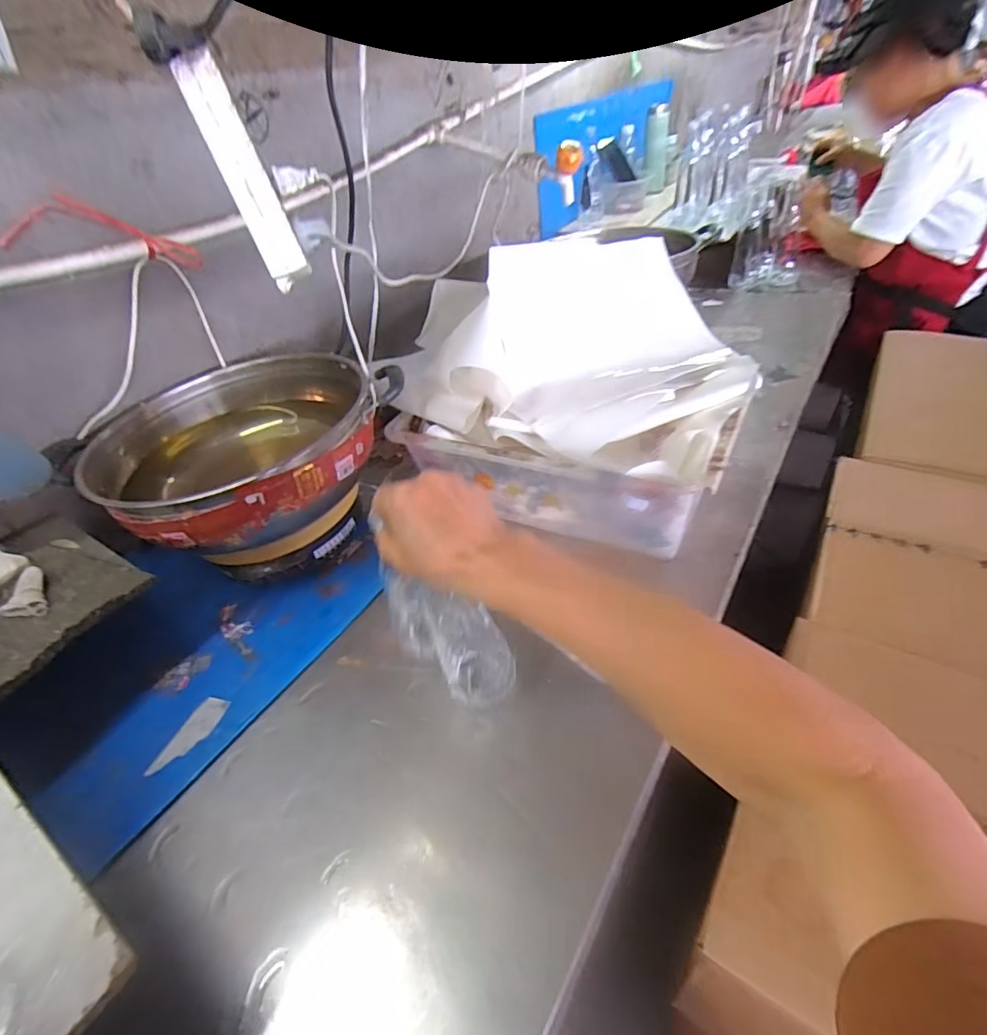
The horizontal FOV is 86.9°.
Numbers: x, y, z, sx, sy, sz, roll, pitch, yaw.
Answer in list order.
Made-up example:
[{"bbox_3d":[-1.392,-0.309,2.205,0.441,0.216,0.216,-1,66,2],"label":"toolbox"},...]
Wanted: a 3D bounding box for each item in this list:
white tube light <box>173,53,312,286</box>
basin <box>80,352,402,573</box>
[{"bbox_3d":[-0.221,-0.304,0.464,0.037,0.186,0.025,-32,23,-26],"label":"white tube light"},{"bbox_3d":[-0.319,-0.078,0.677,0.334,0.148,0.316,-3,42,3],"label":"basin"}]

